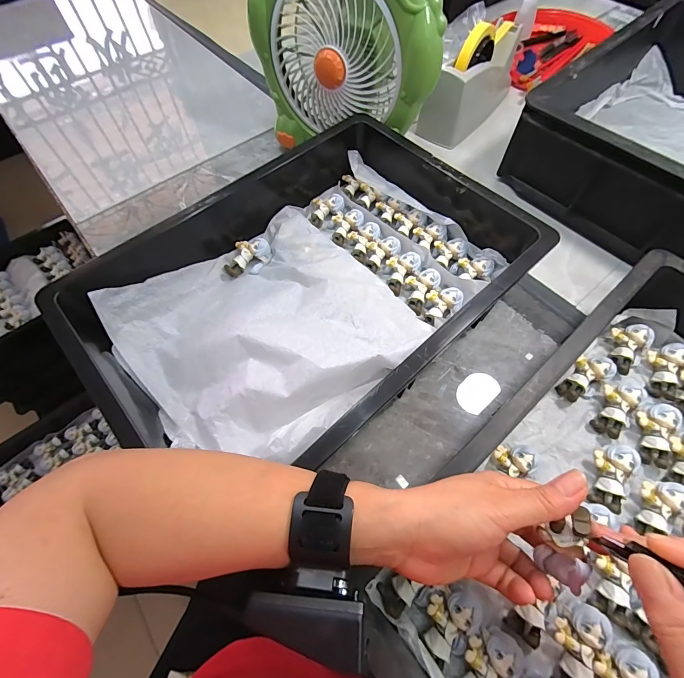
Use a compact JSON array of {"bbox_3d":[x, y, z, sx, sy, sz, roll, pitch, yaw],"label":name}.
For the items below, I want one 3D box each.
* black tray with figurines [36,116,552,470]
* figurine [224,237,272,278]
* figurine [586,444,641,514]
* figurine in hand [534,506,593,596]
[{"bbox_3d":[-0.024,-0.087,0.409,0.469,0.084,0.347,-39,69,-17],"label":"black tray with figurines"},{"bbox_3d":[-0.125,-0.108,0.459,0.041,0.025,0.060,35,69,17],"label":"figurine"},{"bbox_3d":[0.258,0.131,0.333,0.035,0.018,0.061,24,80,13],"label":"figurine"},{"bbox_3d":[0.144,0.131,0.221,0.025,0.055,0.029,-7,24,-2],"label":"figurine in hand"}]

